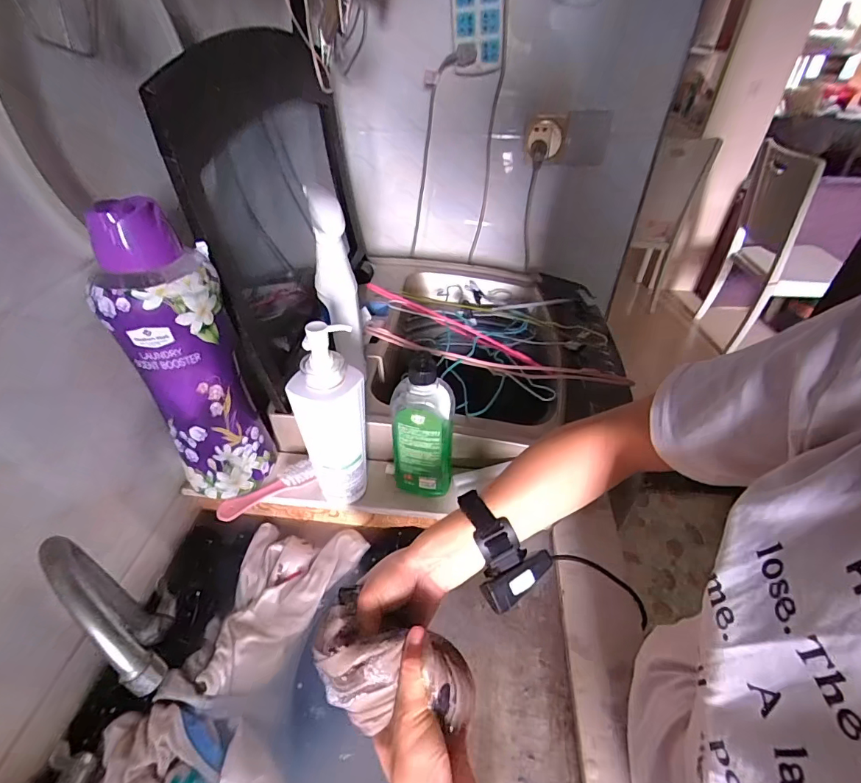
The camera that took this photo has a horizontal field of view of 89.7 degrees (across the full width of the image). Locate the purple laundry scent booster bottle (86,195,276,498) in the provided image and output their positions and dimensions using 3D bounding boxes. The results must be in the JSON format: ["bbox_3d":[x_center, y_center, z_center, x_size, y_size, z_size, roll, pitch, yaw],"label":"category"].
[{"bbox_3d":[-0.257,-0.024,0.473,0.112,0.330,0.086,-29,49,-30],"label":"purple laundry scent booster bottle"}]

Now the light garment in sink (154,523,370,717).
[{"bbox_3d":[-0.186,0.256,0.518,0.143,0.039,0.220,9,41,10],"label":"light garment in sink"}]

